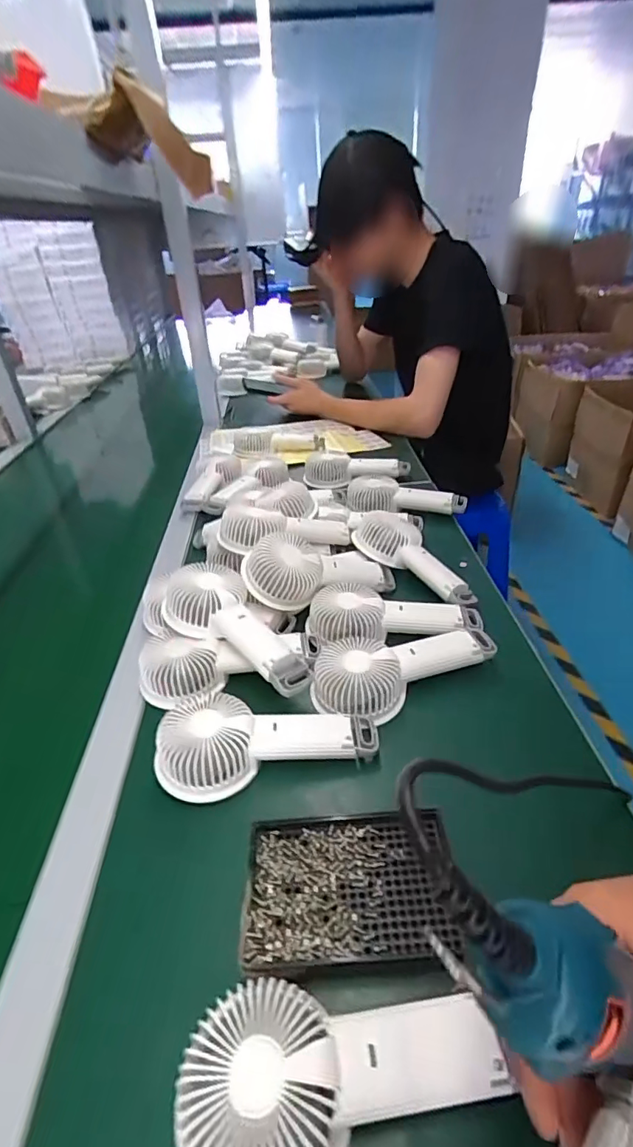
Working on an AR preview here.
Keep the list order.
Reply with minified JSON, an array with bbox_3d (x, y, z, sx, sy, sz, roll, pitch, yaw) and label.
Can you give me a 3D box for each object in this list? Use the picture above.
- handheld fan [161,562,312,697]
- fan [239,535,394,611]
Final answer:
[{"bbox_3d":[-0.074,0.054,0.501,0.176,0.037,0.083,36,50,24],"label":"handheld fan"},{"bbox_3d":[0.003,-0.002,0.591,0.182,0.067,0.083,1,27,-37],"label":"fan"}]

